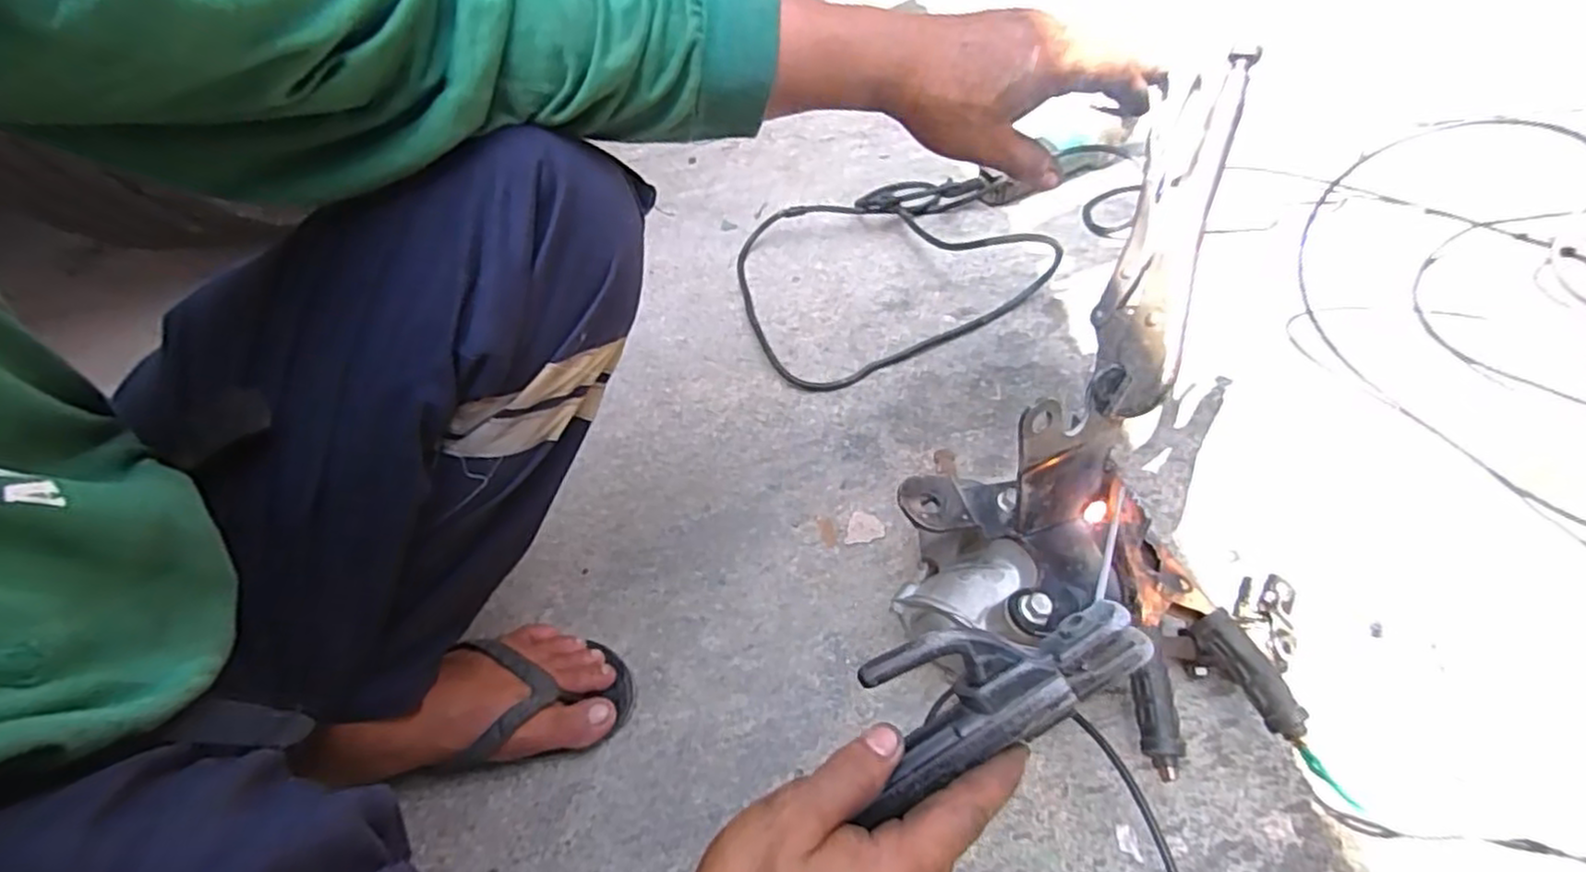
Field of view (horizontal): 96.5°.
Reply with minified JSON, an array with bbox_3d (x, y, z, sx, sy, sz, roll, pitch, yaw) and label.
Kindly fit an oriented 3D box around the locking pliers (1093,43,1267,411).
[{"bbox_3d":[0.223,-0.117,0.429,0.045,0.032,0.211,15,91,19],"label":"locking pliers"}]

